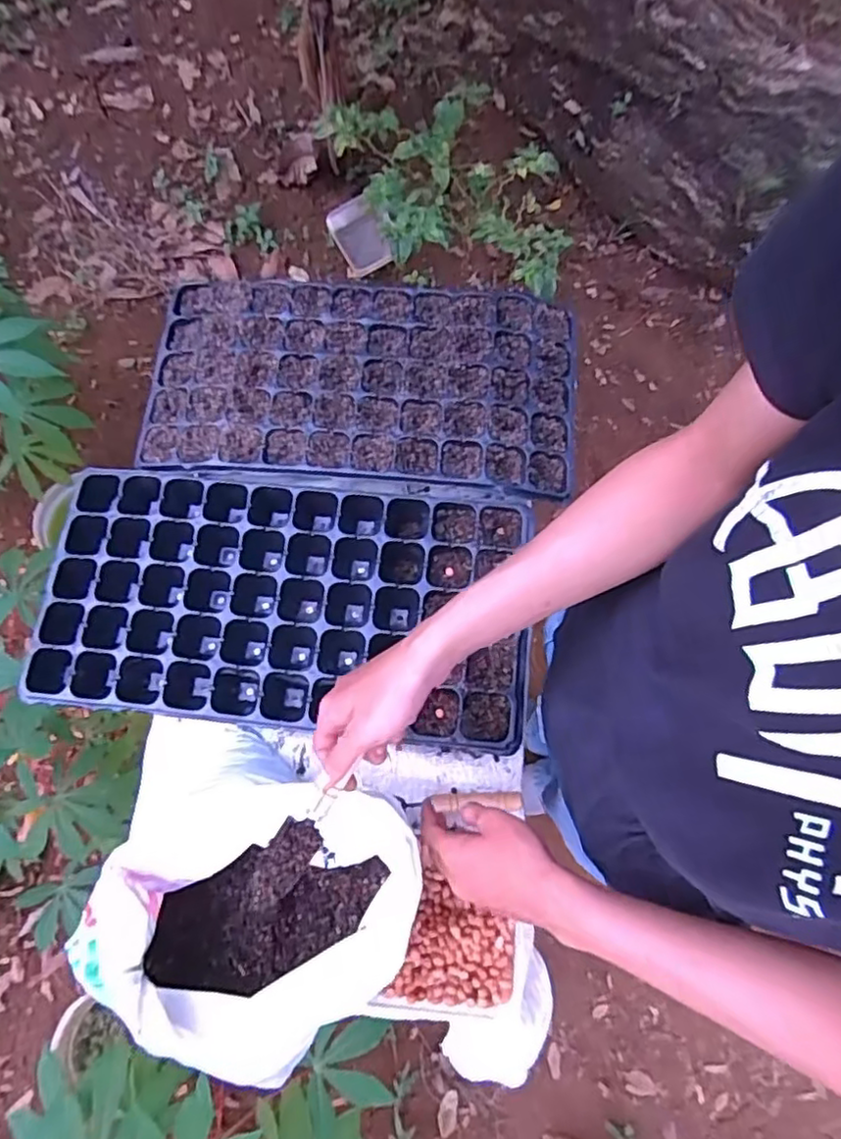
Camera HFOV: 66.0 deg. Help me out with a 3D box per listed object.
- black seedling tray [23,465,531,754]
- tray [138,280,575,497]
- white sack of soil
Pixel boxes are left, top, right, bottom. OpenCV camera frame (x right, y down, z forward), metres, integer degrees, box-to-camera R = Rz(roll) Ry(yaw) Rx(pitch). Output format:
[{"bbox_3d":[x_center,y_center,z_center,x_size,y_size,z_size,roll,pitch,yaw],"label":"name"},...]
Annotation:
[{"bbox_3d":[-0.151,0.028,0.715,0.521,0.062,0.279,5,71,4],"label":"black seedling tray"},{"bbox_3d":[-0.072,-0.233,0.794,0.513,0.038,0.262,4,71,3],"label":"tray"},{"bbox_3d":[-0.155,0.271,0.558,0.269,0.178,0.209,22,73,9],"label":"white sack of soil"}]

